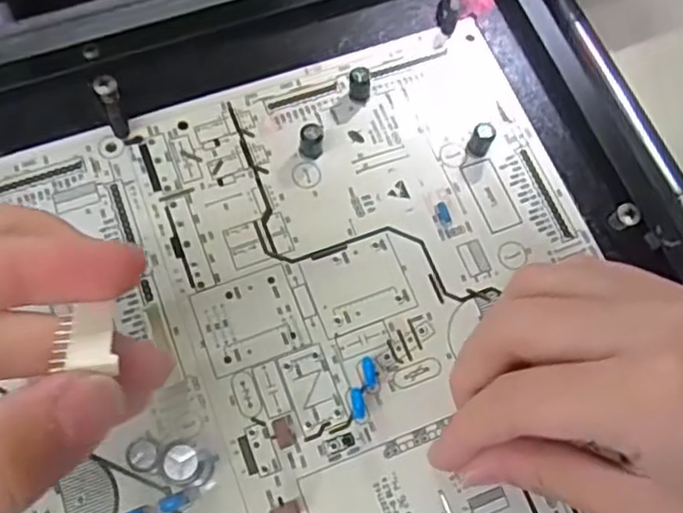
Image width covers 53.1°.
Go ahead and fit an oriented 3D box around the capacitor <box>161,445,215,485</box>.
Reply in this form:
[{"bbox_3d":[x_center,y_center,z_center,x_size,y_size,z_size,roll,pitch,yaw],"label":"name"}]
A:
[{"bbox_3d":[-0.045,0.061,0.199,0.011,0.021,0.009,28,68,8],"label":"capacitor"}]

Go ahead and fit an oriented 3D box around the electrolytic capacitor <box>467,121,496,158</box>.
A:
[{"bbox_3d":[0.050,-0.042,0.246,0.008,0.015,0.006,23,67,6],"label":"electrolytic capacitor"}]

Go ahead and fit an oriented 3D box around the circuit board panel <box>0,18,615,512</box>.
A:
[{"bbox_3d":[-0.038,0.039,0.217,0.268,0.011,0.194,-19,71,-9],"label":"circuit board panel"}]

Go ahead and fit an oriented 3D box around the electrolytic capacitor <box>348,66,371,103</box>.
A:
[{"bbox_3d":[0.007,-0.063,0.252,0.008,0.015,0.006,4,66,-2],"label":"electrolytic capacitor"}]

